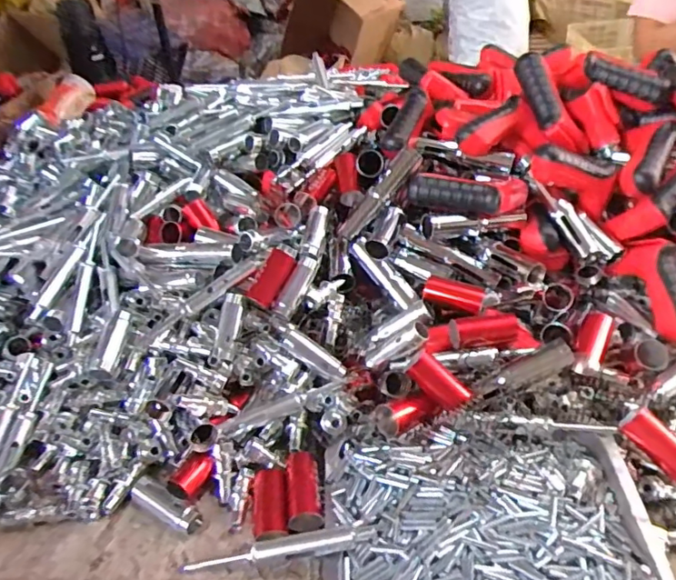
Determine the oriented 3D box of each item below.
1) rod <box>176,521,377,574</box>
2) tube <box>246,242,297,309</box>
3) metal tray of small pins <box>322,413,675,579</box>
[{"bbox_3d":[-0.048,0.207,0.434,0.157,0.018,0.018,-14,38,7],"label":"rod"},{"bbox_3d":[-0.068,-0.016,0.564,0.026,0.021,0.073,18,66,24],"label":"tube"},{"bbox_3d":[0.120,0.181,0.433,0.251,0.034,0.159,-1,39,1],"label":"metal tray of small pins"}]

